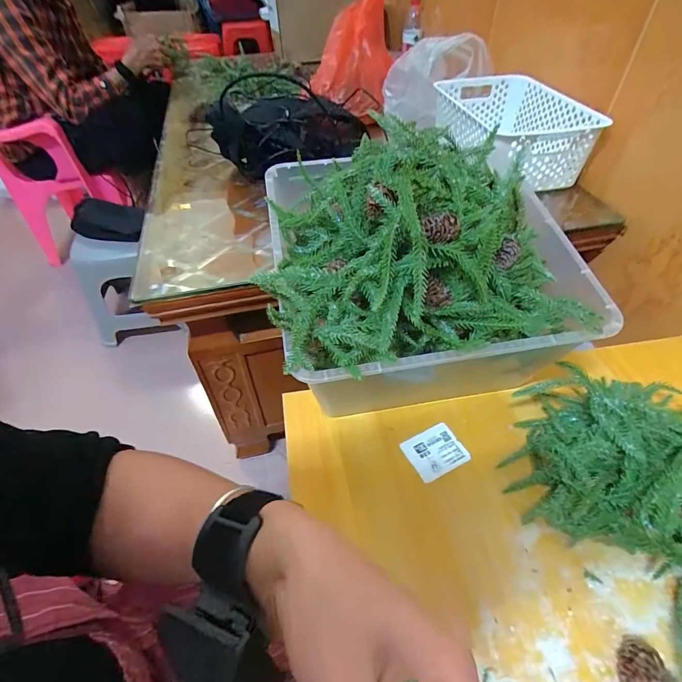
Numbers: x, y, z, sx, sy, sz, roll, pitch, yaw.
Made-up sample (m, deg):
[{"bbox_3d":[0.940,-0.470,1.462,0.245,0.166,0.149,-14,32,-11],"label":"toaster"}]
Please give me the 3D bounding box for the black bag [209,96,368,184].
[{"bbox_3d":[-0.110,-0.394,0.775,0.273,0.127,0.094,-4,47,-1],"label":"black bag"}]

